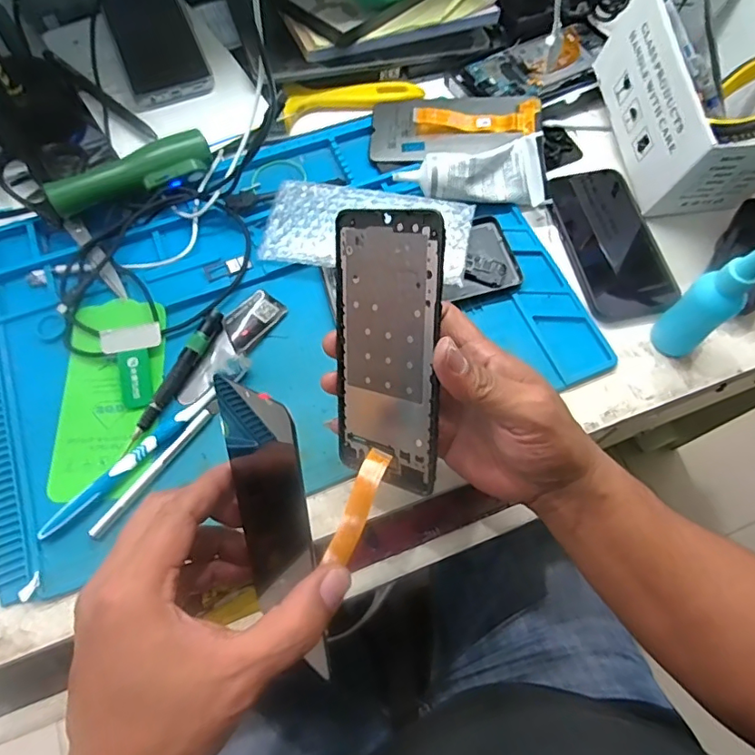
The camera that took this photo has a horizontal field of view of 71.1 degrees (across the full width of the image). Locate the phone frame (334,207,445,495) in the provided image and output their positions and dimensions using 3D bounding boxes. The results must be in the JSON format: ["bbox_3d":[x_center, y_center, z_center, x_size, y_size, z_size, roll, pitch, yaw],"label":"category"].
[{"bbox_3d":[0.005,-0.014,0.308,0.073,0.159,0.004,13,21,37],"label":"phone frame"}]

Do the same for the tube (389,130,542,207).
[{"bbox_3d":[0.081,-0.183,0.465,0.128,0.039,0.054,1,67,0],"label":"tube"}]

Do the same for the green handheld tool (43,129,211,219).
[{"bbox_3d":[-0.212,-0.175,0.461,0.134,0.040,0.031,-27,70,-11],"label":"green handheld tool"}]

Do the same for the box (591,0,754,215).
[{"bbox_3d":[0.278,-0.245,0.456,0.101,0.096,0.184,-7,67,-4],"label":"box"}]

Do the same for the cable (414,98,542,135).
[{"bbox_3d":[0.094,-0.248,0.495,0.114,0.010,0.043,6,67,2],"label":"cable"}]

